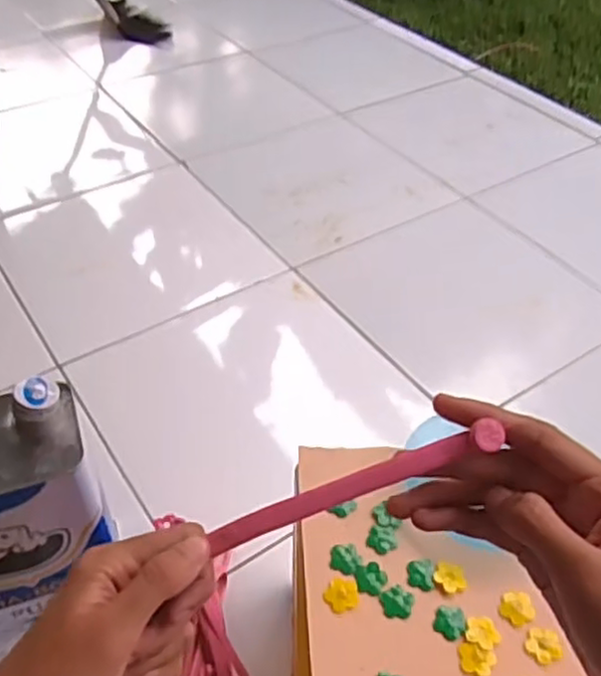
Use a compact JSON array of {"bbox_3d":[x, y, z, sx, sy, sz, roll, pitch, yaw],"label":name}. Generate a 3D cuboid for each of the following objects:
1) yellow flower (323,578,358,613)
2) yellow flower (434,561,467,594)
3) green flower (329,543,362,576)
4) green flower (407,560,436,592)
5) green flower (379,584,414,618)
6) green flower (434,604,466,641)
[{"bbox_3d":[0.029,0.184,0.489,0.023,0.004,0.023,1,45,-1],"label":"yellow flower"},{"bbox_3d":[0.109,0.174,0.499,0.021,0.004,0.024,-27,52,-26],"label":"yellow flower"},{"bbox_3d":[0.034,0.164,0.507,0.022,0.004,0.024,1,45,-1],"label":"green flower"},{"bbox_3d":[0.088,0.173,0.501,0.020,0.004,0.022,8,45,6],"label":"green flower"},{"bbox_3d":[0.069,0.189,0.487,0.023,0.004,0.023,1,45,-1],"label":"green flower"},{"bbox_3d":[0.104,0.199,0.477,0.021,0.005,0.022,1,45,-1],"label":"green flower"}]

